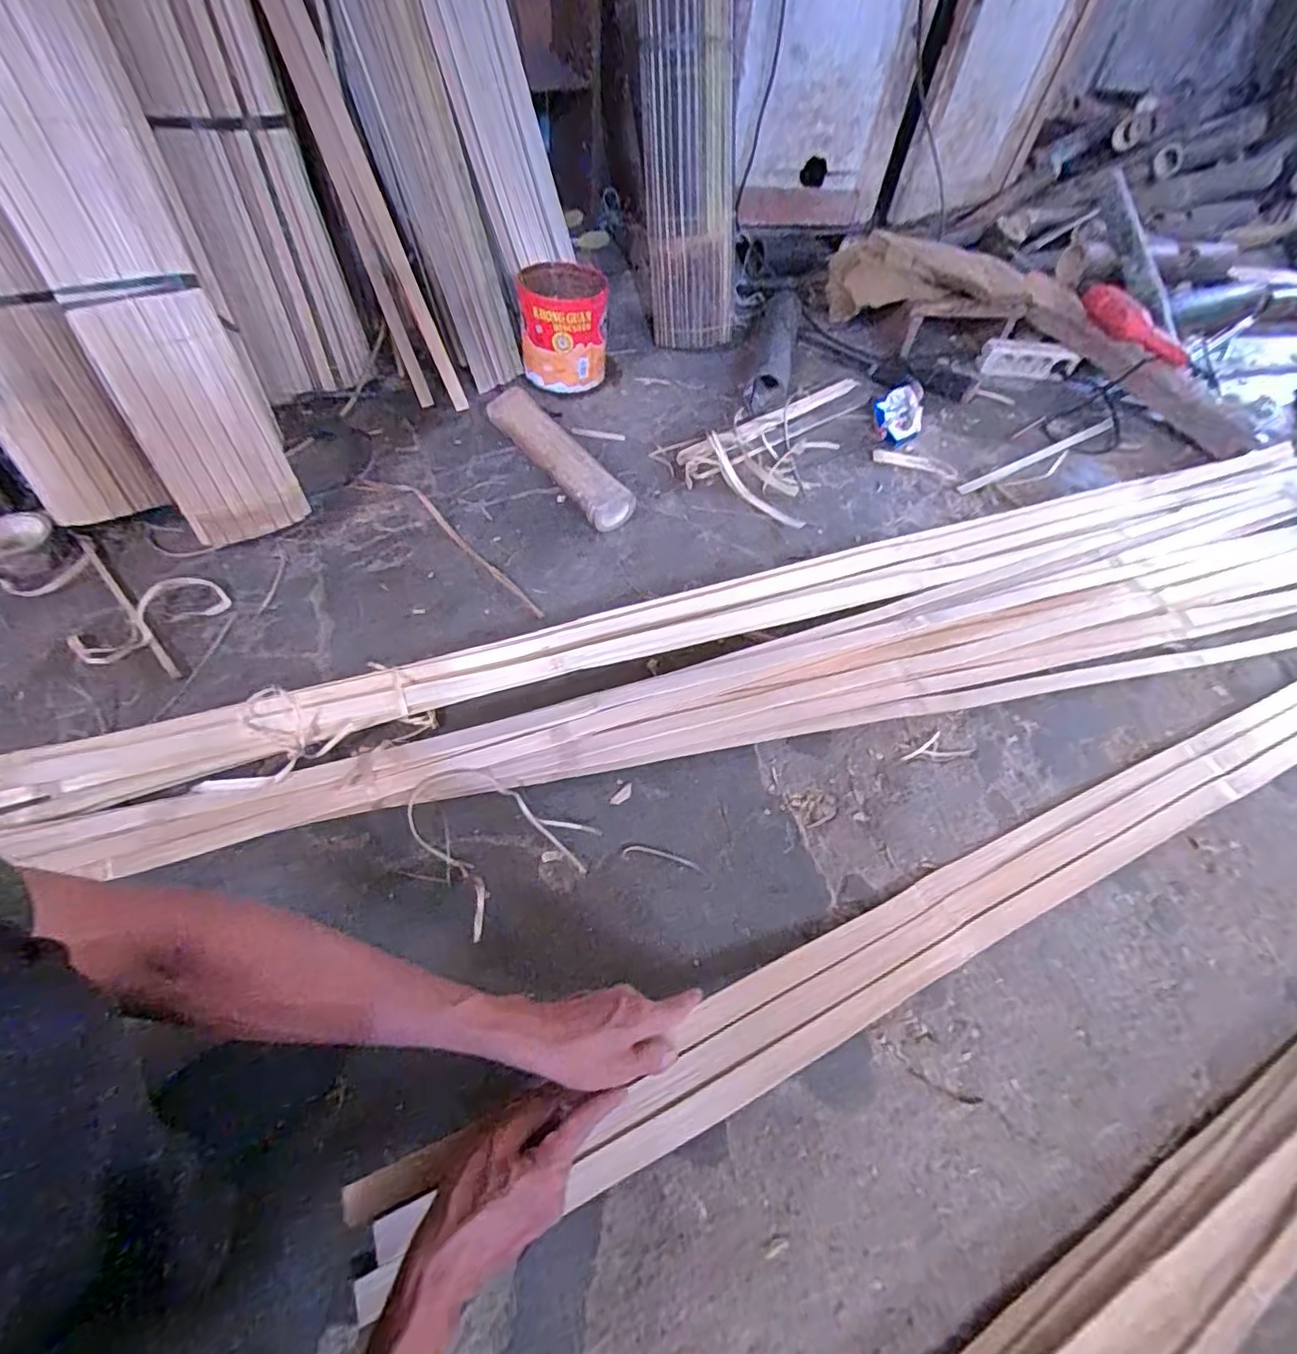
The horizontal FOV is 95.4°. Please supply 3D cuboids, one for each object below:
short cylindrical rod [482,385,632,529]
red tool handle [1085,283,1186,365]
[{"bbox_3d":[-0.148,-0.352,0.931,0.074,0.062,0.370,-30,63,-22],"label":"short cylindrical rod"},{"bbox_3d":[0.921,-0.662,1.126,0.056,0.055,0.232,-38,78,-25],"label":"red tool handle"}]

